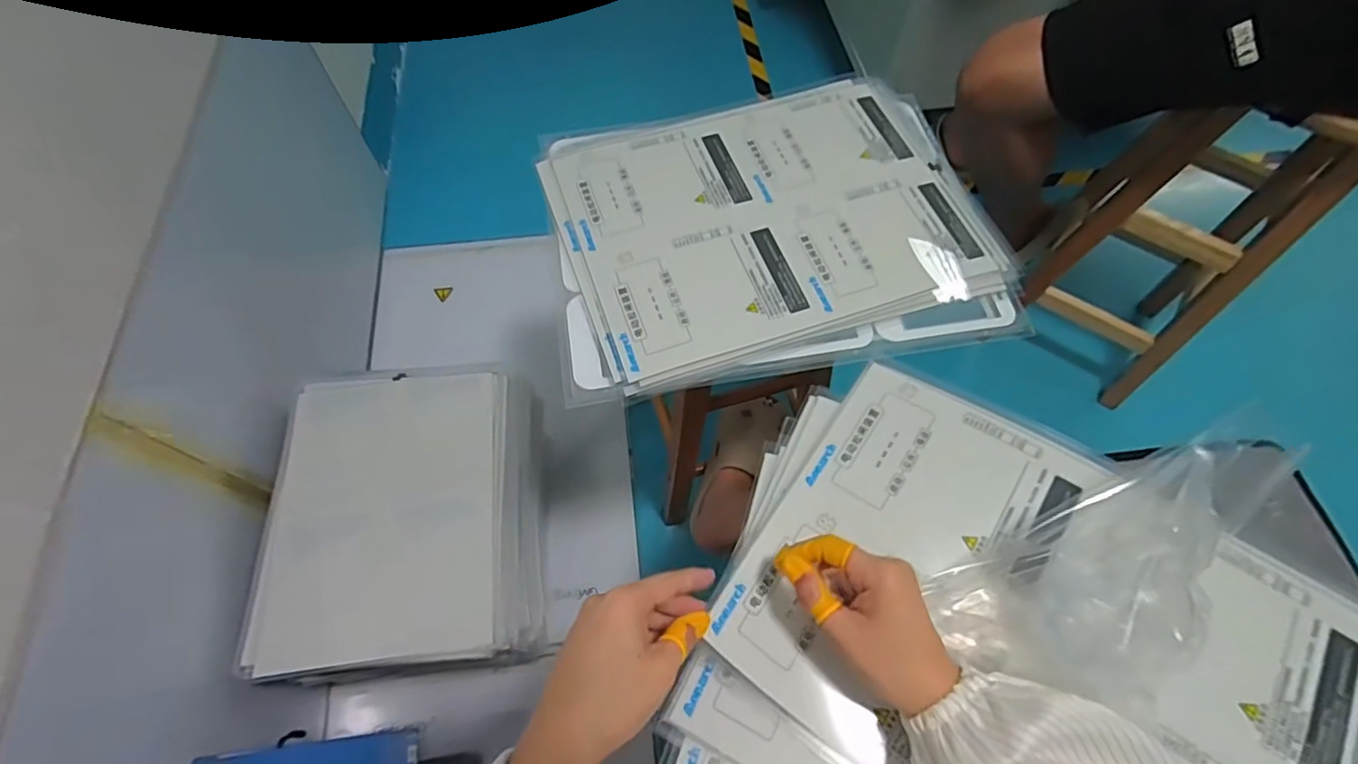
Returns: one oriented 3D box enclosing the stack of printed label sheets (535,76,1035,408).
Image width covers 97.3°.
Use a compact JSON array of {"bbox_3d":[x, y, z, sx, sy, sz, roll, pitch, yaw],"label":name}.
[{"bbox_3d":[0.087,-0.162,0.599,0.420,0.023,0.327,-9,64,-6],"label":"stack of printed label sheets"}]

